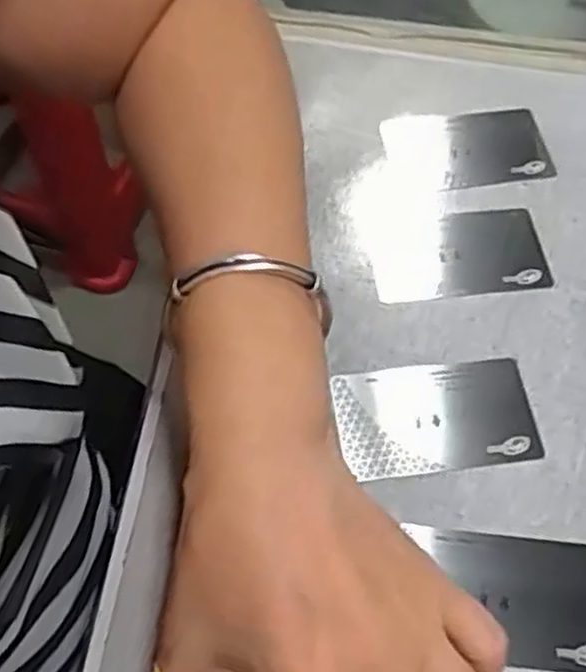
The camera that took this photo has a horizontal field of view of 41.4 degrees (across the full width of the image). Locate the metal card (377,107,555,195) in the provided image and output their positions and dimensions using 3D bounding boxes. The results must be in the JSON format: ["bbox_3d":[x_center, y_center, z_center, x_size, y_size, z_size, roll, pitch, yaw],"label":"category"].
[{"bbox_3d":[0.094,-0.101,0.422,0.087,0.006,0.051,-6,64,-5],"label":"metal card"}]

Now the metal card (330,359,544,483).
[{"bbox_3d":[0.063,0.036,0.344,0.087,0.004,0.050,-7,60,-6],"label":"metal card"}]

